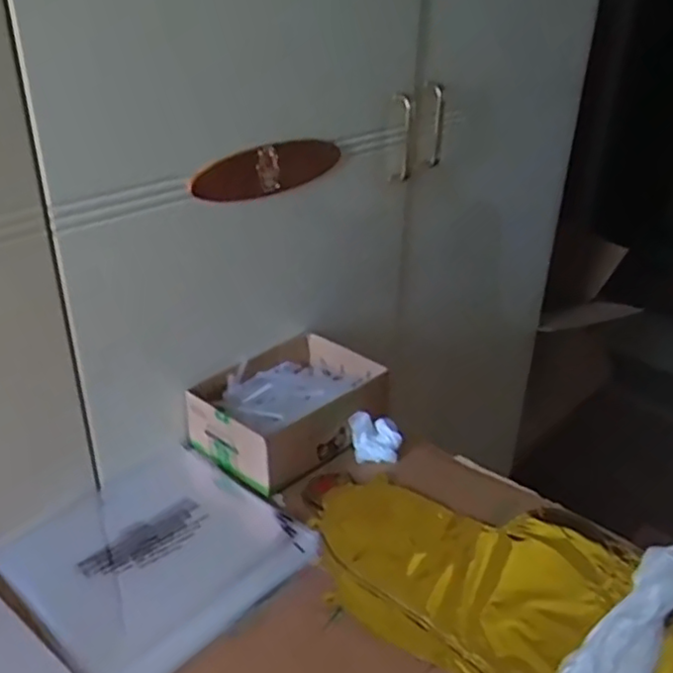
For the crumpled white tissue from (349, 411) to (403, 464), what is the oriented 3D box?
[{"bbox_3d":[0.040,0.102,0.706,0.052,0.032,0.046,6,30,3],"label":"crumpled white tissue"}]

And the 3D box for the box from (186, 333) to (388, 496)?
[{"bbox_3d":[-0.050,0.073,0.746,0.148,0.062,0.195,26,37,33],"label":"box"}]

